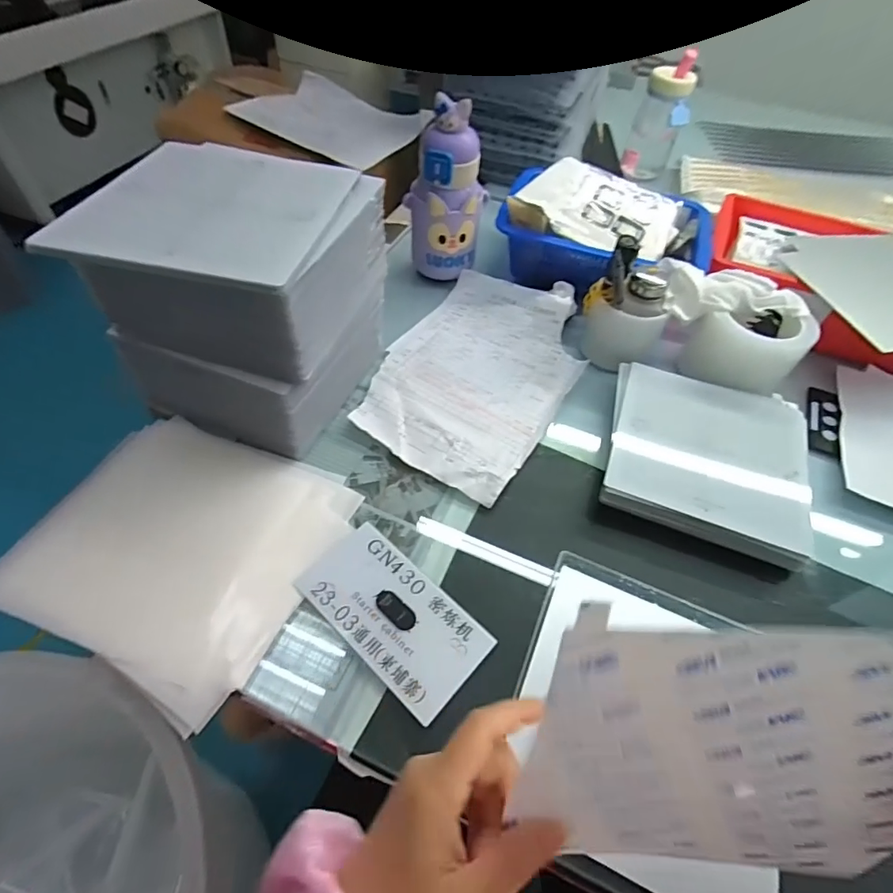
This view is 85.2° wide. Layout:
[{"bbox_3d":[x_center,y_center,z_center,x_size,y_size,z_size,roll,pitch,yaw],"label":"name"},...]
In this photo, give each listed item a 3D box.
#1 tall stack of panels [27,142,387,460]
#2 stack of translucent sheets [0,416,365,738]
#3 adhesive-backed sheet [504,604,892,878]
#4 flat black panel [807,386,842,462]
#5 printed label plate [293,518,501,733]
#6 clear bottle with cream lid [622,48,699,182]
[{"bbox_3d":[-0.176,-0.133,0.455,0.182,0.193,0.187,16,53,8],"label":"tall stack of panels"},{"bbox_3d":[-0.222,0.073,0.409,0.234,0.010,0.212,23,54,13],"label":"stack of translucent sheets"},{"bbox_3d":[0.119,0.132,0.199,0.177,0.174,0.013,5,30,-3],"label":"adhesive-backed sheet"},{"bbox_3d":[0.421,-0.026,0.542,0.030,0.008,0.110,10,51,32],"label":"flat black panel"},{"bbox_3d":[-0.042,0.131,0.384,0.148,0.004,0.080,38,59,22],"label":"printed label plate"},{"bbox_3d":[0.366,-0.558,0.839,0.076,0.179,0.068,10,53,3],"label":"clear bottle with cream lid"}]

